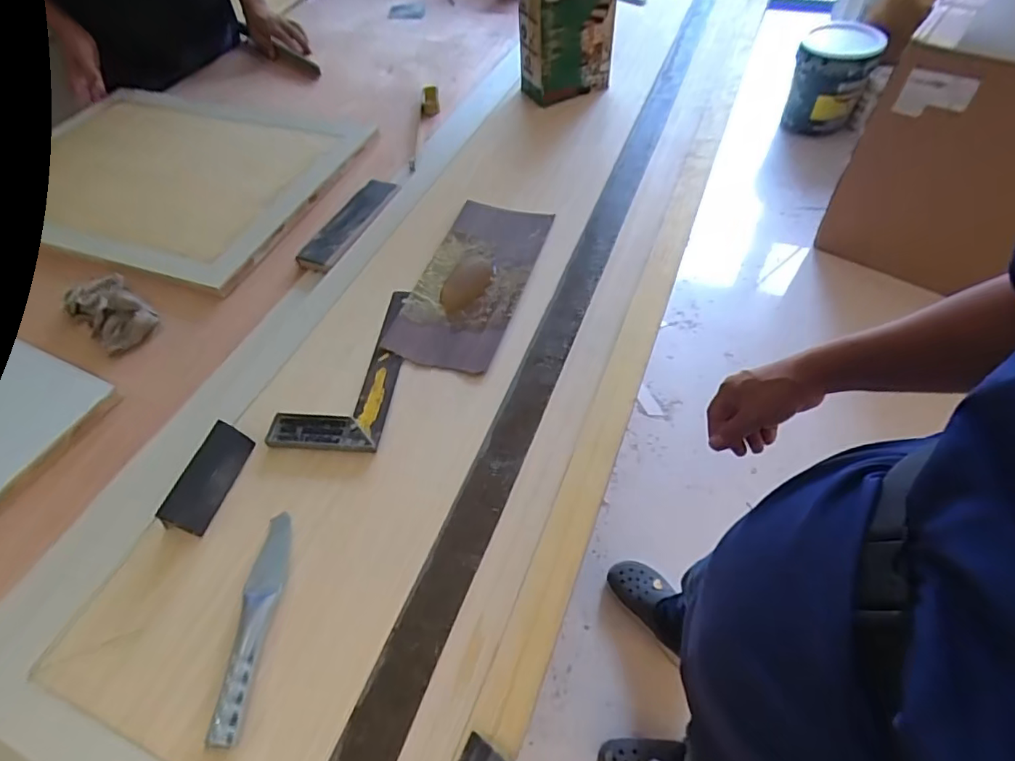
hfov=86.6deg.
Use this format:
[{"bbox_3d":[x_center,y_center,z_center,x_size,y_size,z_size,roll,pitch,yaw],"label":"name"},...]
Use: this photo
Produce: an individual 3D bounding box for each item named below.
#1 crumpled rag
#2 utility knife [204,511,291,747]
[{"bbox_3d":[-0.570,-0.104,0.770,0.164,0.045,0.086,32,61,25],"label":"crumpled rag"},{"bbox_3d":[-0.232,0.217,0.494,0.031,0.014,0.194,-1,53,4],"label":"utility knife"}]

